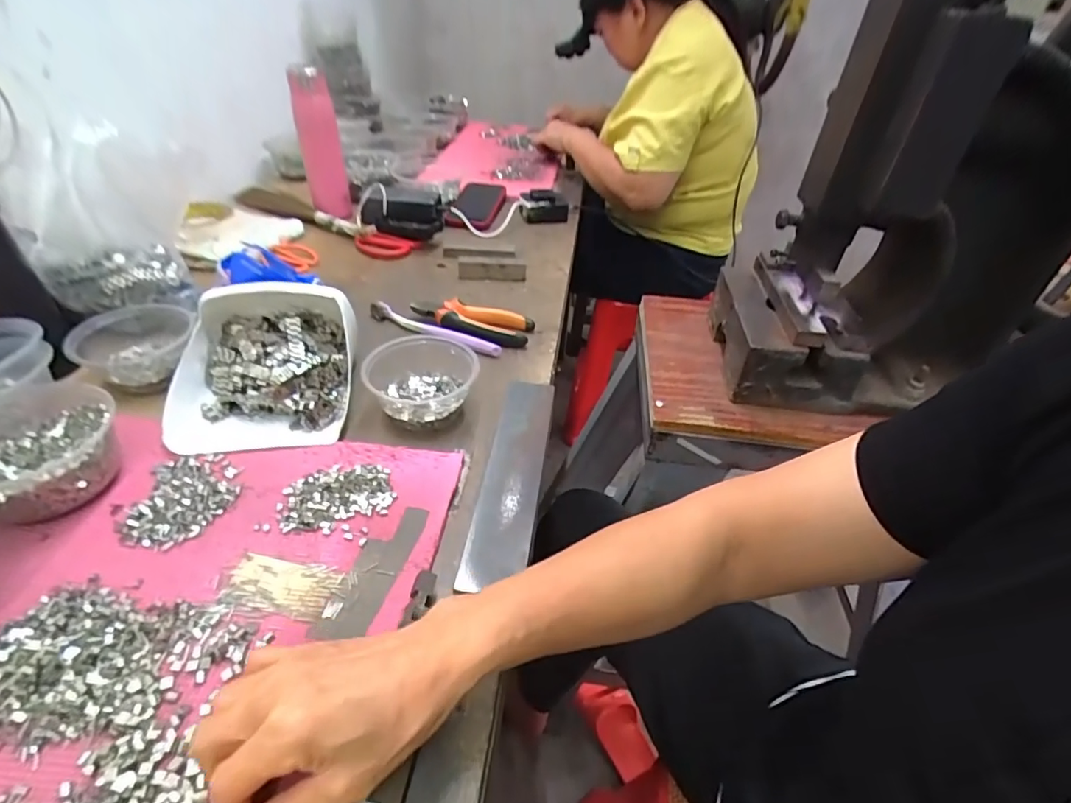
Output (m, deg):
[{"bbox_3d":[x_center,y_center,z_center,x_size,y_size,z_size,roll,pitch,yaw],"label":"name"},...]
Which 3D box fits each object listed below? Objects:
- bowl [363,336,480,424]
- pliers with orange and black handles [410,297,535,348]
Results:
[{"bbox_3d":[-0.115,-0.021,0.516,0.112,0.047,0.096,7,40,0],"label":"bowl"},{"bbox_3d":[-0.080,-0.098,0.640,0.148,0.023,0.056,16,40,11],"label":"pliers with orange and black handles"}]

